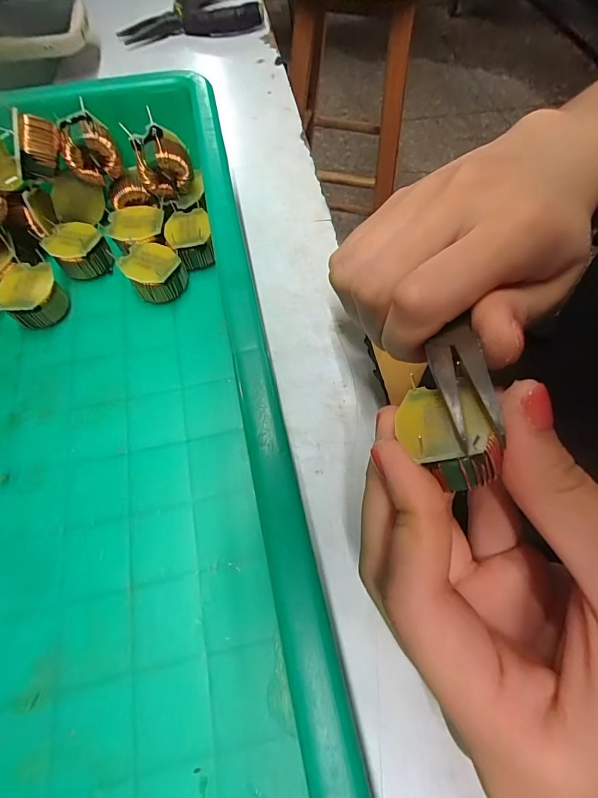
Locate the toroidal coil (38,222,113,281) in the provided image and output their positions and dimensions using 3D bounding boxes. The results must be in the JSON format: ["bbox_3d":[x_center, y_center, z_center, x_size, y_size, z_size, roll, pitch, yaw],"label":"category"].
[{"bbox_3d":[-0.123,-0.082,0.209,0.026,0.020,0.031,-40,70,-18],"label":"toroidal coil"}]

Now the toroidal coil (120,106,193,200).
[{"bbox_3d":[-0.072,-0.127,0.200,0.027,0.032,0.018,-12,64,-6],"label":"toroidal coil"}]

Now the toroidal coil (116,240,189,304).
[{"bbox_3d":[-0.077,-0.066,0.202,0.028,0.021,0.030,0,63,0],"label":"toroidal coil"}]

